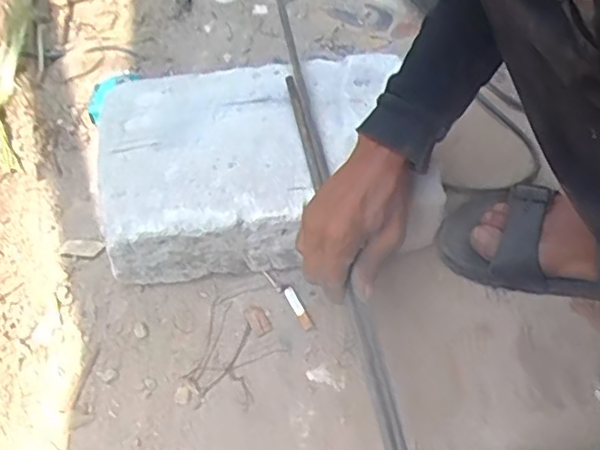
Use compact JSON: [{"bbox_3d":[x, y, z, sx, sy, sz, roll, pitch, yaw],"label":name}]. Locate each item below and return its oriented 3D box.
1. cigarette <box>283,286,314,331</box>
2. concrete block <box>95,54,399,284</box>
[{"bbox_3d":[-0.002,0.081,0.601,0.011,0.009,0.047,-26,61,-13],"label":"cigarette"},{"bbox_3d":[-0.051,-0.058,0.635,0.295,0.107,0.204,-5,59,0],"label":"concrete block"}]

